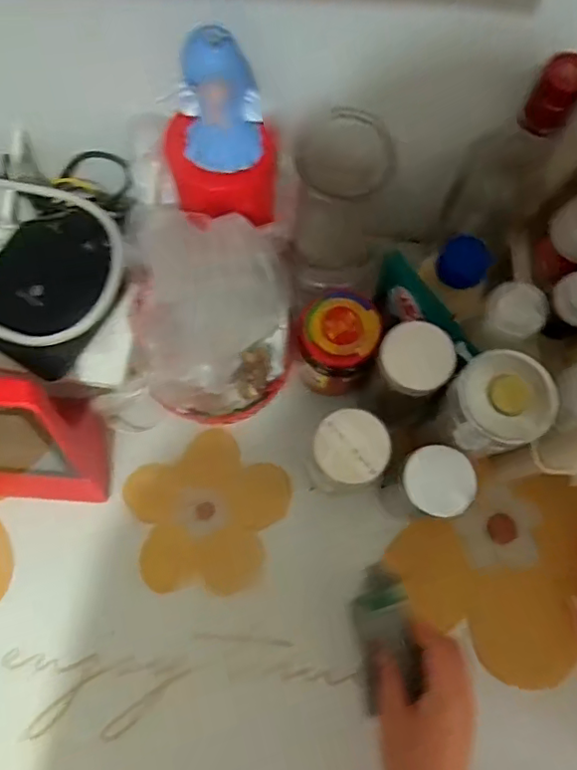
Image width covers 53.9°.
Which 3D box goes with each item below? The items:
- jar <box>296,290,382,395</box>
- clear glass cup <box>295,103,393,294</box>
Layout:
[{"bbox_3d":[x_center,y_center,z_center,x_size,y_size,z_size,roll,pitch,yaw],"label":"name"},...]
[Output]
[{"bbox_3d":[0.043,-0.035,0.546,0.068,0.105,0.079,8,75,0],"label":"jar"},{"bbox_3d":[0.040,-0.134,0.465,0.066,0.157,0.078,2,75,-1],"label":"clear glass cup"}]

